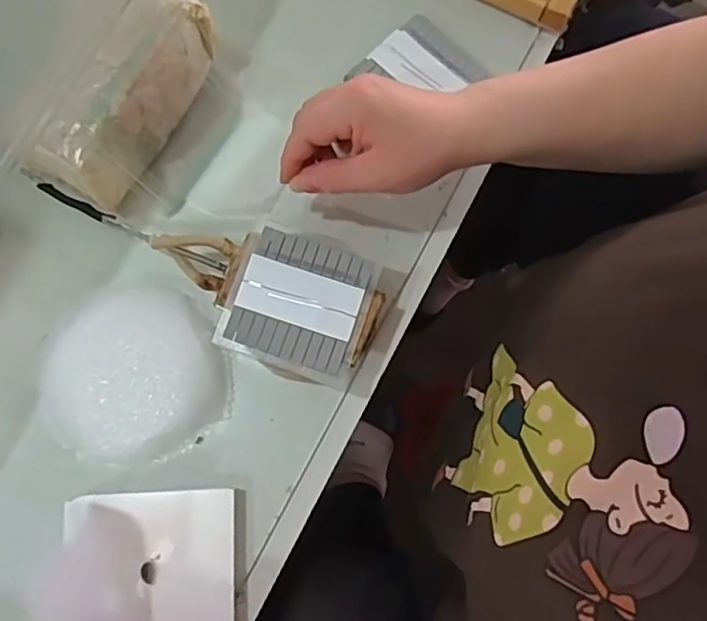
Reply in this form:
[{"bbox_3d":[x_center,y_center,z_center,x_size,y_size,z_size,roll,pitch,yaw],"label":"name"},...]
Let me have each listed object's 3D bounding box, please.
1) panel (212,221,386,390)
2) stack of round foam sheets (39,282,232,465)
[{"bbox_3d":[-0.033,-0.004,0.397,0.094,0.013,0.084,19,77,6],"label":"panel"},{"bbox_3d":[-0.150,0.043,0.417,0.121,0.018,0.118,-26,79,-5],"label":"stack of round foam sheets"}]

